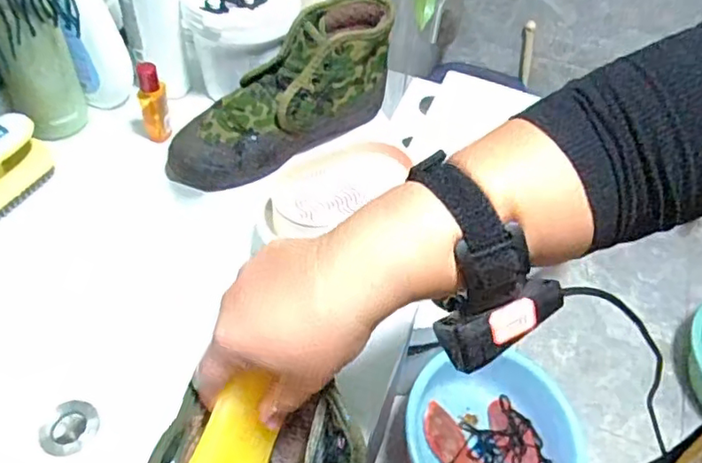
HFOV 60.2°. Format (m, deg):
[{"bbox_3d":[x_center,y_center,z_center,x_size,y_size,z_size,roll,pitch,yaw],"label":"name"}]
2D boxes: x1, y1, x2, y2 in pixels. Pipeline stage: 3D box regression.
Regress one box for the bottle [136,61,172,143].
[{"bbox_3d":[-0.214,-0.140,0.659,0.021,0.095,0.022,3,50,-3],"label":"bottle"}]

